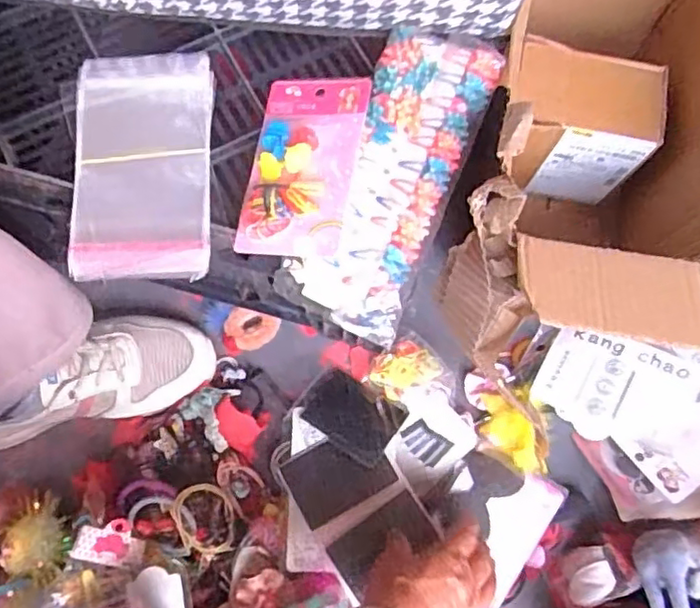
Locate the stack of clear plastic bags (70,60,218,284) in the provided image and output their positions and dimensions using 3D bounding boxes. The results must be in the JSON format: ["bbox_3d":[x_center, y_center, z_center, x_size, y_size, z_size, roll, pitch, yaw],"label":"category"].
[{"bbox_3d":[-0.146,-0.101,0.461,0.092,0.015,0.166,-2,75,-2],"label":"stack of clear plastic bags"}]

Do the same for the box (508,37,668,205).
[{"bbox_3d":[0.201,-0.164,0.592,0.119,0.124,0.086,5,75,0],"label":"box"}]

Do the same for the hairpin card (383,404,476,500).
[{"bbox_3d":[0.072,0.130,0.593,0.073,0.012,0.058,-43,80,-11],"label":"hairpin card"}]

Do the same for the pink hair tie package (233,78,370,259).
[{"bbox_3d":[-0.032,-0.098,0.445,0.071,0.016,0.133,10,75,1],"label":"pink hair tie package"}]

